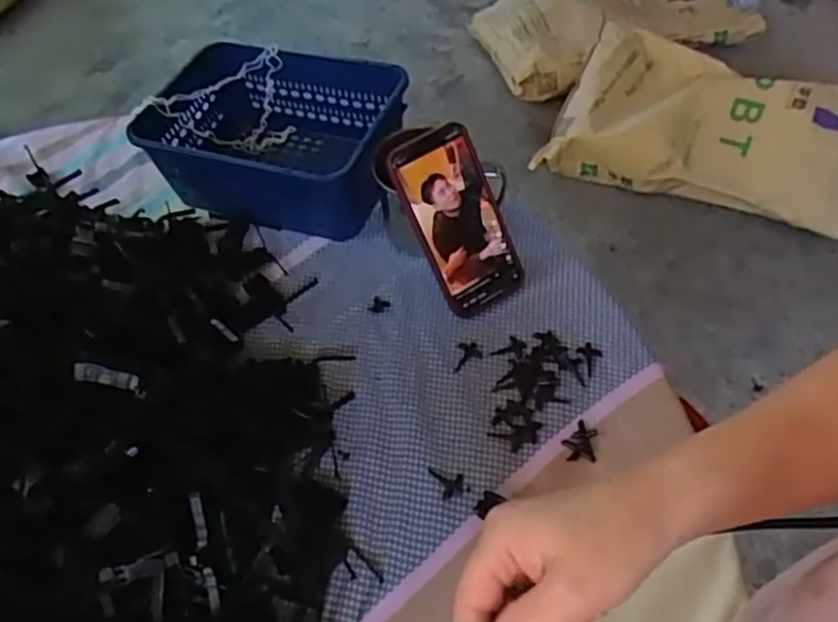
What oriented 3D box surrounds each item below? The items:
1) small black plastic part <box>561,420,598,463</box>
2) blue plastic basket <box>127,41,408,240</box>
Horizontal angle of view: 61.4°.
[{"bbox_3d":[0.125,0.101,0.550,0.025,0.004,0.034,7,55,10],"label":"small black plastic part"},{"bbox_3d":[-0.149,-0.180,0.739,0.256,0.108,0.177,15,57,16],"label":"blue plastic basket"}]

